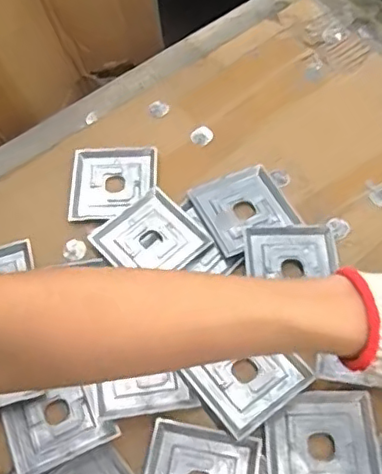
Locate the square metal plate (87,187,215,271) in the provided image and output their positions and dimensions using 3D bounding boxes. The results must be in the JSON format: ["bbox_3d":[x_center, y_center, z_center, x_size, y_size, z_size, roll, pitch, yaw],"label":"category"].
[{"bbox_3d":[-0.041,0.004,0.590,0.088,0.007,0.092,-37,65,-15],"label":"square metal plate"}]

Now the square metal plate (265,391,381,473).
[{"bbox_3d":[0.108,0.172,0.487,0.089,0.005,0.088,-3,61,3],"label":"square metal plate"}]

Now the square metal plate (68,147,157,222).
[{"bbox_3d":[-0.083,-0.059,0.638,0.091,0.007,0.090,-3,61,2],"label":"square metal plate"}]

